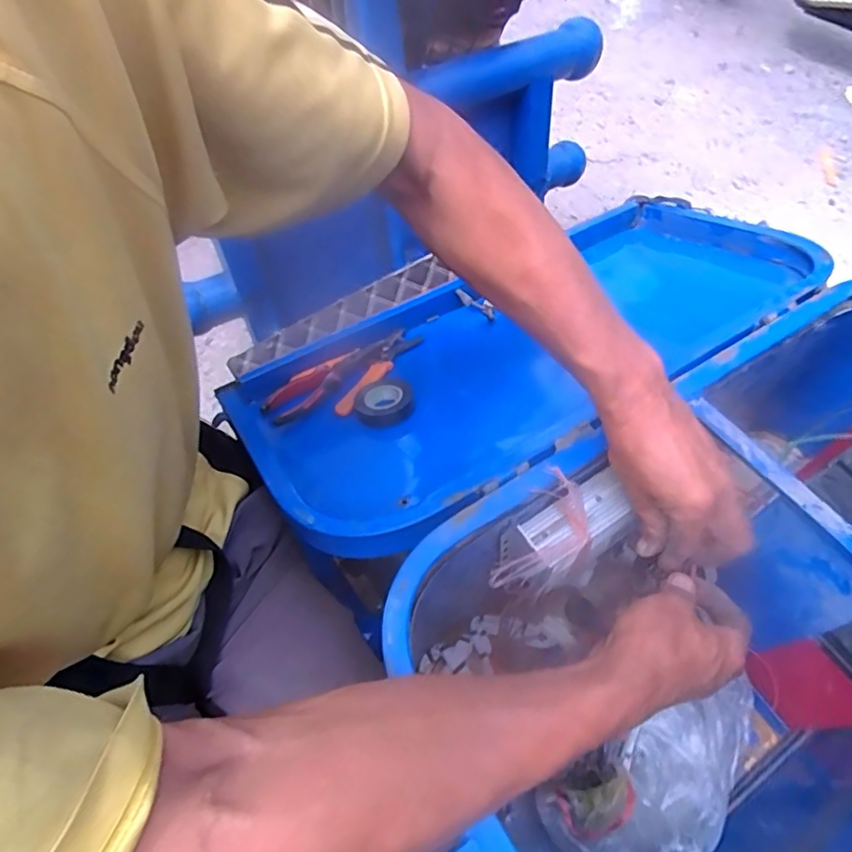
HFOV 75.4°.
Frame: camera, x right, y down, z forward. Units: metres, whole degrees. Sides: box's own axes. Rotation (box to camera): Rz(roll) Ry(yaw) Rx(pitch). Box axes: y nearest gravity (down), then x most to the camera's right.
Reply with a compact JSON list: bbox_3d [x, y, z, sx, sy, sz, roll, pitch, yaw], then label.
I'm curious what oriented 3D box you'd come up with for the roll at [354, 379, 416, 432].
[{"bbox_3d":[-0.042,-0.020,0.567,0.060,0.024,0.057,1,58,-1],"label":"roll"}]

